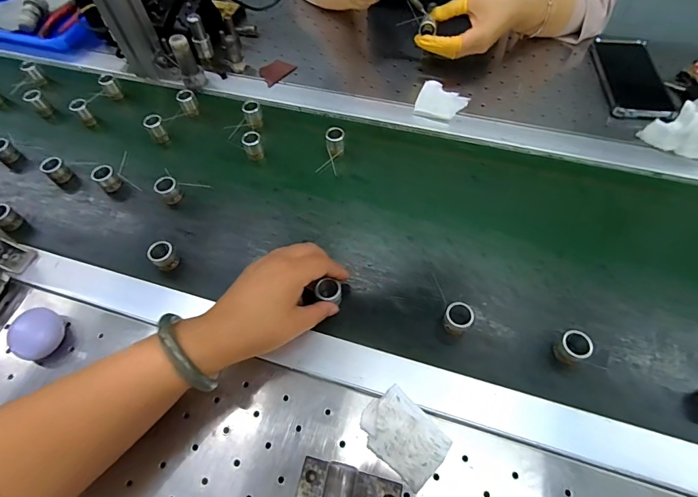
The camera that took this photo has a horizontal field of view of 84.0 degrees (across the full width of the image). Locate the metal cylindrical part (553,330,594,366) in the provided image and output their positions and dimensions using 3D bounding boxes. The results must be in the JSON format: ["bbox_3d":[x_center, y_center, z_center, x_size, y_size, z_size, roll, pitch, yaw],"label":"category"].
[{"bbox_3d":[0.200,0.089,0.346,0.024,0.023,0.024,-1,60,1],"label":"metal cylindrical part"}]

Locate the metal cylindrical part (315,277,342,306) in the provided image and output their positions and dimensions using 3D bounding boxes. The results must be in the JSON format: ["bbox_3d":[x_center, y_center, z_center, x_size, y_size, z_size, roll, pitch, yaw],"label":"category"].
[{"bbox_3d":[-0.019,0.045,0.387,0.025,0.023,0.021,22,63,14],"label":"metal cylindrical part"}]

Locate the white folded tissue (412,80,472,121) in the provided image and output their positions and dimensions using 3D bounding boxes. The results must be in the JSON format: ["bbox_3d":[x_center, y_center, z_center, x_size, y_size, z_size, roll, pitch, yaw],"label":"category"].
[{"bbox_3d":[0.126,-0.199,0.527,0.065,0.017,0.055,17,62,11],"label":"white folded tissue"}]

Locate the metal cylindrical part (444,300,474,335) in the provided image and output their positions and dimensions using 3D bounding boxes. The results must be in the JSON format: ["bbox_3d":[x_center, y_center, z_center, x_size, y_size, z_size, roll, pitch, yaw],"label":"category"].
[{"bbox_3d":[0.103,0.067,0.368,0.025,0.024,0.025,-1,60,1],"label":"metal cylindrical part"}]

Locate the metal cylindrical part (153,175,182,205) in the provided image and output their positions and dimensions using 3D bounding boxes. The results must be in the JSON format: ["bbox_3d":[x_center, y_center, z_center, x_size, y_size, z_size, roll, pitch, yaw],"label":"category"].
[{"bbox_3d":[-0.217,-0.070,0.468,0.024,0.026,0.024,-1,60,1],"label":"metal cylindrical part"}]

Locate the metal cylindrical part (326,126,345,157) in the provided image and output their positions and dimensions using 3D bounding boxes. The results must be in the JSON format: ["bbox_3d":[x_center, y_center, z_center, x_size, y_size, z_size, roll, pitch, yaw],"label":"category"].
[{"bbox_3d":[-0.017,-0.133,0.488,0.021,0.027,0.026,-2,60,0],"label":"metal cylindrical part"}]

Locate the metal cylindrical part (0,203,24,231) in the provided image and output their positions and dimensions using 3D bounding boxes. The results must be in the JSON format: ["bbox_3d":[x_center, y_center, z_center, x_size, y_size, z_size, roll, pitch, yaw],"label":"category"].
[{"bbox_3d":[-0.402,-0.035,0.454,0.021,0.033,0.024,30,65,17],"label":"metal cylindrical part"}]

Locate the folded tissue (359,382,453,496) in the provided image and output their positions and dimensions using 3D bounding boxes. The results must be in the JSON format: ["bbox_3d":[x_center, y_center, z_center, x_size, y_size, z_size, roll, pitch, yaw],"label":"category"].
[{"bbox_3d":[0.044,0.154,0.320,0.050,0.015,0.069,-40,67,-20],"label":"folded tissue"}]

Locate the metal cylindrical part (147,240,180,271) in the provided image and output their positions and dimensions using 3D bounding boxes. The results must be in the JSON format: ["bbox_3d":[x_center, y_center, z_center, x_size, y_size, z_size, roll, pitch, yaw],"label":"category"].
[{"bbox_3d":[-0.201,0.009,0.422,0.025,0.026,0.025,-1,60,1],"label":"metal cylindrical part"}]

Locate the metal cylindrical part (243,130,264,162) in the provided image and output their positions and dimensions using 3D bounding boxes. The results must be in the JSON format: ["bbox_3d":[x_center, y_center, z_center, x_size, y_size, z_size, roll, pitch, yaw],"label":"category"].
[{"bbox_3d":[-0.122,-0.131,0.492,0.022,0.028,0.024,-1,60,1],"label":"metal cylindrical part"}]

